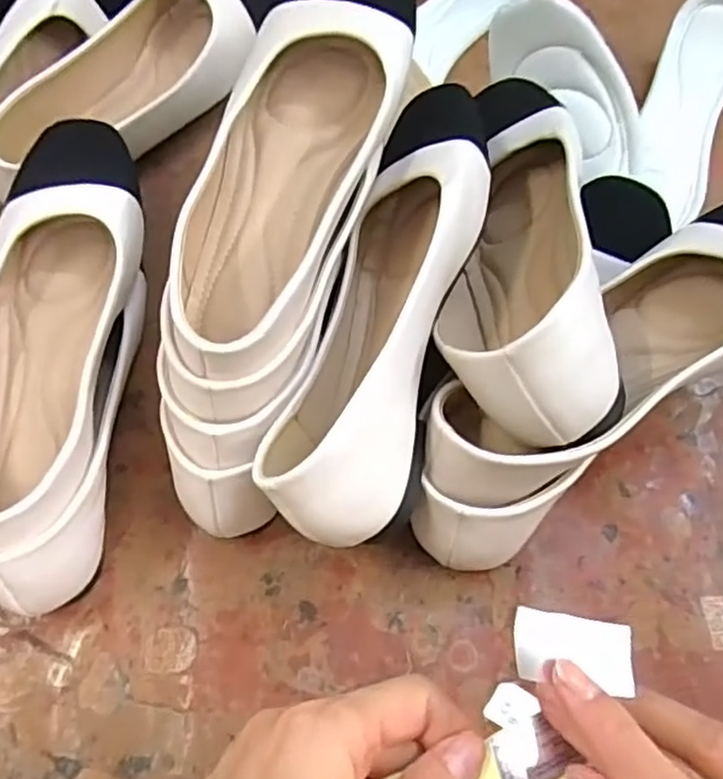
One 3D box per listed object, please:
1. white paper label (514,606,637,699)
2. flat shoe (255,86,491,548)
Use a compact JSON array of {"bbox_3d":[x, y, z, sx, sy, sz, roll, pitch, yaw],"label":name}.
[{"bbox_3d":[0.063,0.077,0.203,0.037,0.004,0.019,13,67,-9],"label":"white paper label"},{"bbox_3d":[0.015,-0.044,0.343,0.066,0.072,0.238,15,68,9],"label":"flat shoe"}]

